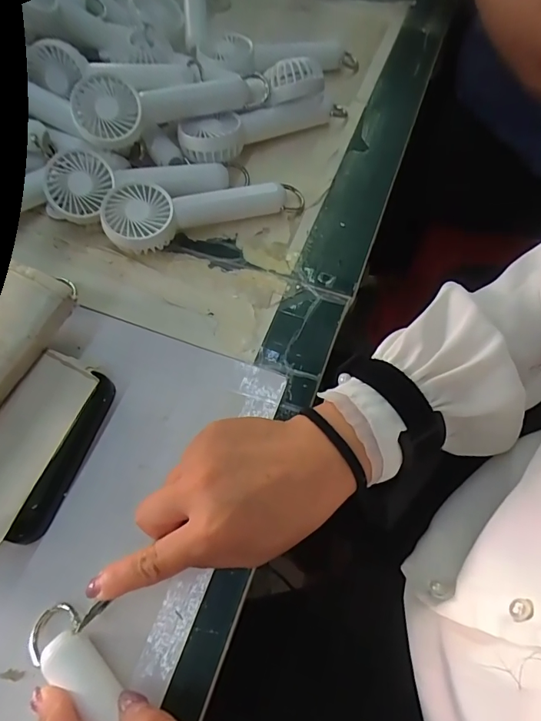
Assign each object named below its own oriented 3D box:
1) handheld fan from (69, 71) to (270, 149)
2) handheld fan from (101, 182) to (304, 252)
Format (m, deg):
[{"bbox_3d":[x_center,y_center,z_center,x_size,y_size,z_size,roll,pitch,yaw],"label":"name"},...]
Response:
[{"bbox_3d":[-0.084,-0.228,0.377,0.167,0.035,0.054,-21,66,-8],"label":"handheld fan"},{"bbox_3d":[-0.053,-0.128,0.364,0.162,0.036,0.050,-18,66,-7],"label":"handheld fan"}]

